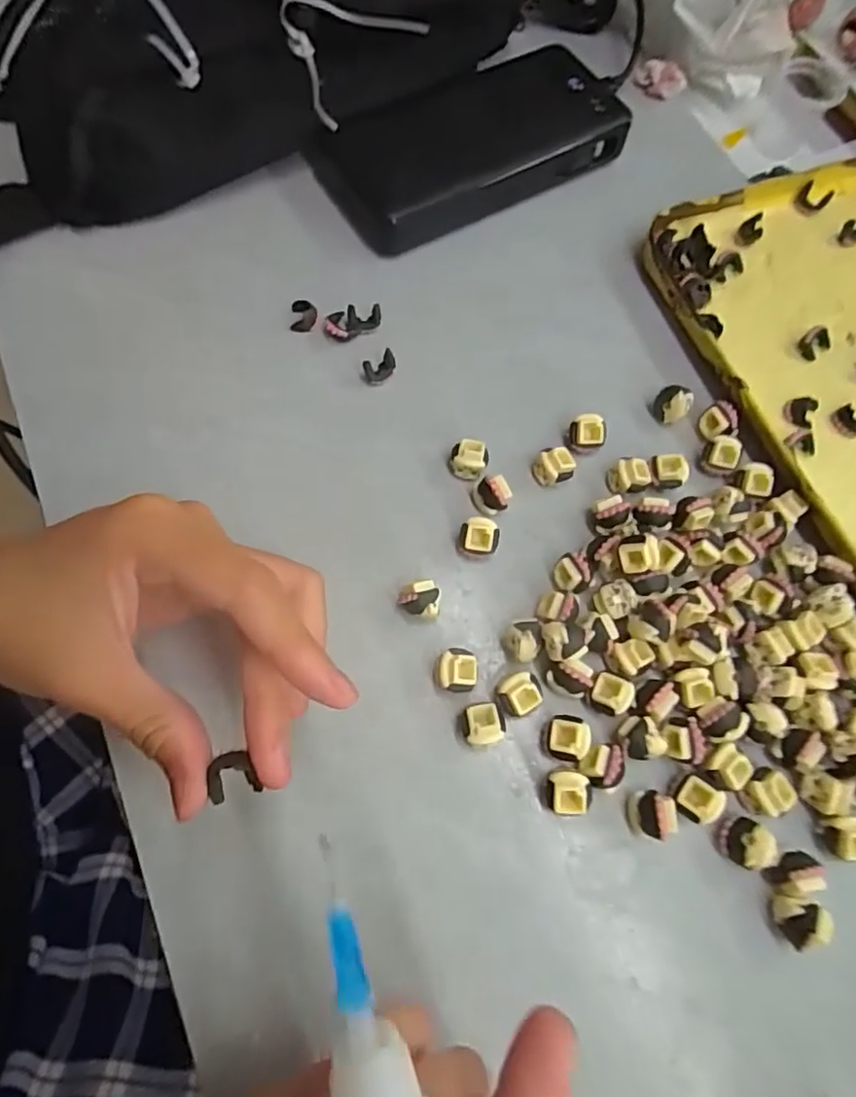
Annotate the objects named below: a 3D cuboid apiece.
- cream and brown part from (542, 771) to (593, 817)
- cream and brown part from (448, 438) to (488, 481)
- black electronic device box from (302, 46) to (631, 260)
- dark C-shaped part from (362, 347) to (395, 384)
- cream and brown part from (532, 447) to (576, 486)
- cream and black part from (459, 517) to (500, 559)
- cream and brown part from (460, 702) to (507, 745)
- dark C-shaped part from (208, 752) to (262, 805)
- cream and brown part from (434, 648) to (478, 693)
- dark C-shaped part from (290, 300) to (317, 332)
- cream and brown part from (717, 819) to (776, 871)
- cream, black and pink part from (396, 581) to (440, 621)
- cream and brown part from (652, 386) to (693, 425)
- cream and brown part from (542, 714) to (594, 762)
[{"bbox_3d":[0.049,0.088,0.210,0.016,0.015,0.015,4,70,-1],"label":"cream and brown part"},{"bbox_3d":[0.018,-0.039,0.254,0.016,0.013,0.013,17,70,4],"label":"cream and brown part"},{"bbox_3d":[0.024,-0.214,0.309,0.153,0.026,0.081,-28,73,-11],"label":"black electronic device box"},{"bbox_3d":[-0.022,-0.084,0.269,0.015,0.010,0.009,-37,75,-14],"label":"dark C-shaped part"},{"bbox_3d":[0.055,-0.036,0.255,0.016,0.013,0.016,1,70,-2],"label":"cream and brown part"},{"bbox_3d":[0.021,-0.004,0.242,0.016,0.012,0.014,18,70,5],"label":"cream and black part"},{"bbox_3d":[0.020,0.066,0.218,0.015,0.015,0.014,-7,70,-4],"label":"cream and brown part"},{"bbox_3d":[-0.056,0.065,0.166,0.013,0.006,0.013,-13,71,-6],"label":"dark C-shaped part"},{"bbox_3d":[0.010,0.047,0.224,0.016,0.013,0.016,5,70,0],"label":"cream and brown part"},{"bbox_3d":[-0.060,-0.113,0.281,0.013,0.004,0.015,3,70,-1],"label":"dark C-shaped part"},{"bbox_3d":[0.112,0.104,0.207,0.014,0.016,0.015,1,70,-2],"label":"cream and brown part"},{"bbox_3d":[-0.004,0.021,0.230,0.016,0.013,0.014,-2,70,-3],"label":"cream, black and pink part"},{"bbox_3d":[0.111,-0.066,0.265,0.015,0.014,0.010,36,73,11],"label":"cream and brown part"},{"bbox_3d":[0.051,0.071,0.216,0.016,0.012,0.016,0,70,-2],"label":"cream and brown part"}]

